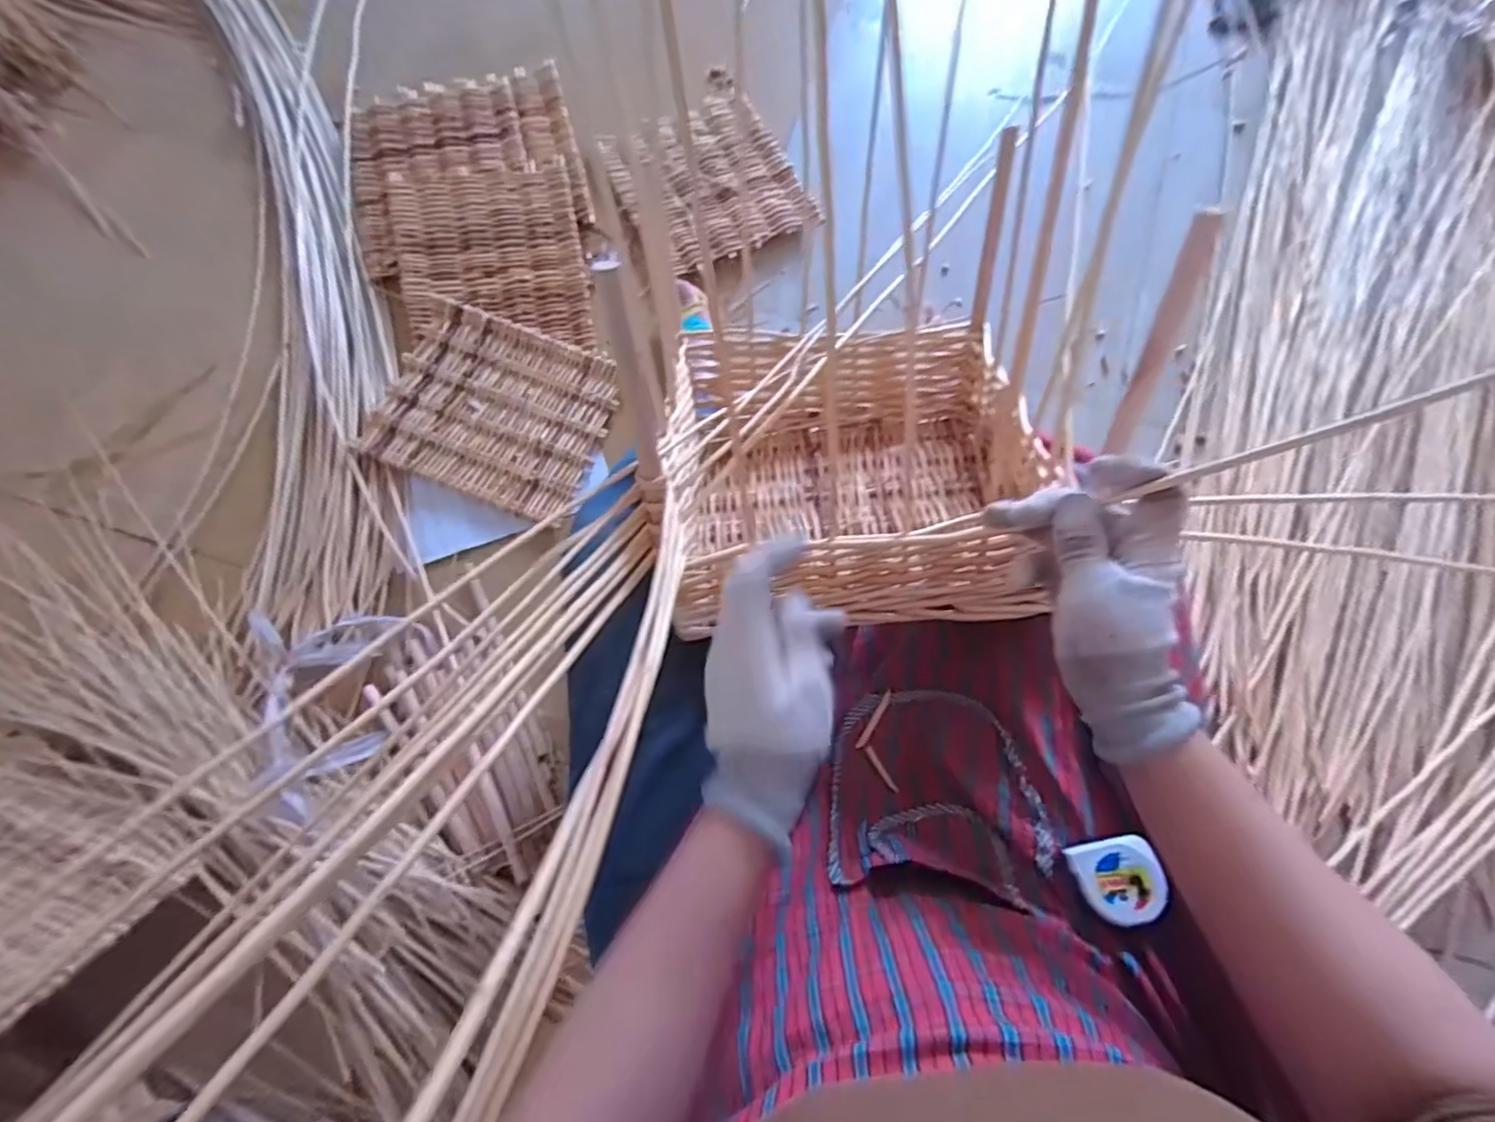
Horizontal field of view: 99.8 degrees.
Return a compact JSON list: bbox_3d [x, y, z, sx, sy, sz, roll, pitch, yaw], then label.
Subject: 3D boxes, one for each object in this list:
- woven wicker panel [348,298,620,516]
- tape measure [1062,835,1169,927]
[{"bbox_3d":[-0.355,-0.217,0.888,0.297,0.020,0.252,20,80,4],"label":"woven wicker panel"},{"bbox_3d":[0.245,0.211,0.416,0.051,0.016,0.050,-18,66,5],"label":"tape measure"}]

